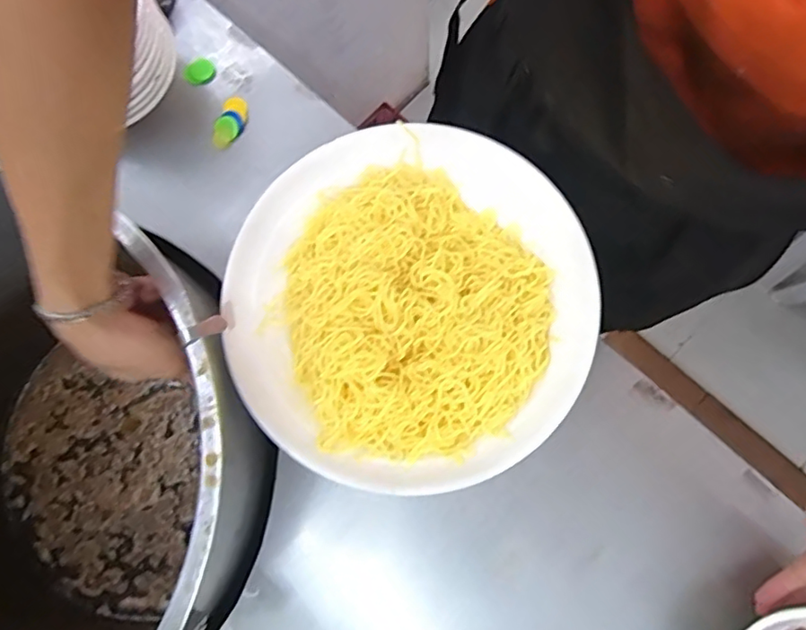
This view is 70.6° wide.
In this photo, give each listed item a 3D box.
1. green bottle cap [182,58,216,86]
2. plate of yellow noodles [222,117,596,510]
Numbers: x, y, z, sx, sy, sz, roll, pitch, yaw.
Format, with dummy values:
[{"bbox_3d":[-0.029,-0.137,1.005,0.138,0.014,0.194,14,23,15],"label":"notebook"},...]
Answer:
[{"bbox_3d":[-0.210,-0.250,0.585,0.031,0.006,0.032,0,79,1],"label":"green bottle cap"},{"bbox_3d":[0.002,-0.011,0.453,0.279,0.040,0.278,0,79,1],"label":"plate of yellow noodles"}]

